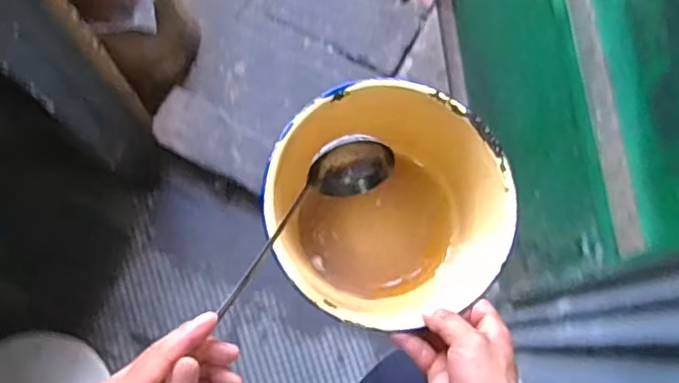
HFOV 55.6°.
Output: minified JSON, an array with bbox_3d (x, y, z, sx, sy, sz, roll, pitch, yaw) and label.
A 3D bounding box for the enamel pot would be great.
[{"bbox_3d":[0.042,0.018,0.588,0.201,0.111,0.205,0,76,-1],"label":"enamel pot"}]

